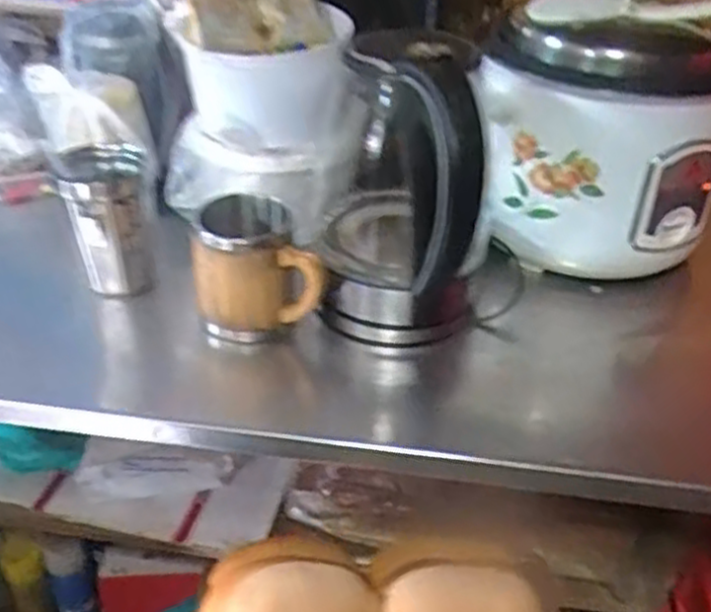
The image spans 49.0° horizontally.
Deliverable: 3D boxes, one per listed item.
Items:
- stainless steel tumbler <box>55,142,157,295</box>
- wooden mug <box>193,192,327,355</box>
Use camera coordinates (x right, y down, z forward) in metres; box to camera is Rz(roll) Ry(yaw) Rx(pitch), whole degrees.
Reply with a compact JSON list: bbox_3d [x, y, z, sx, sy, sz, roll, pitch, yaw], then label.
[{"bbox_3d":[-0.231,-0.077,0.731,0.075,0.122,0.086,-11,35,-19],"label":"stainless steel tumbler"},{"bbox_3d":[-0.085,-0.032,0.696,0.109,0.112,0.095,1,33,-2],"label":"wooden mug"}]

